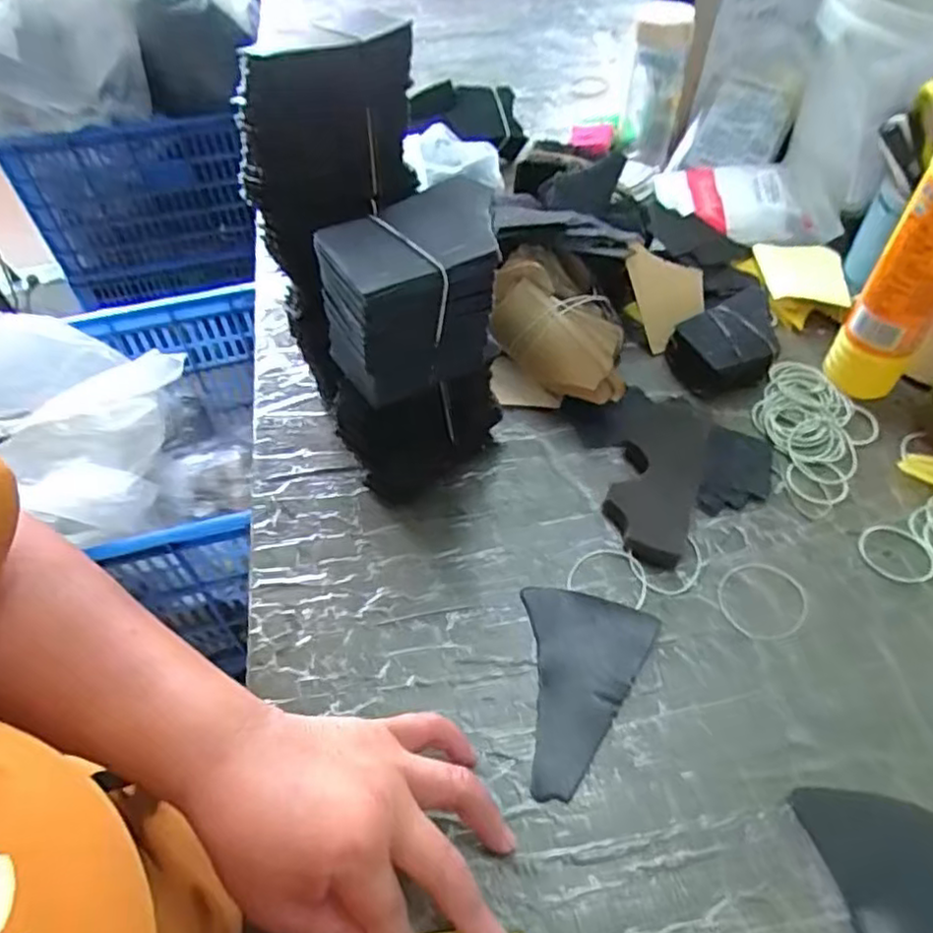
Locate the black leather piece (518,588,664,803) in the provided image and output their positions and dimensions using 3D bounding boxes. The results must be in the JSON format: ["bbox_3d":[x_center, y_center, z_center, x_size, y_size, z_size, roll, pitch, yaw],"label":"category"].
[{"bbox_3d":[0.076,0.127,0.395,0.077,0.005,0.122,-1,50,2],"label":"black leather piece"}]

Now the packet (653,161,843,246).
[{"bbox_3d":[0.275,-0.267,0.670,0.160,0.033,0.098,7,51,8],"label":"packet"}]

